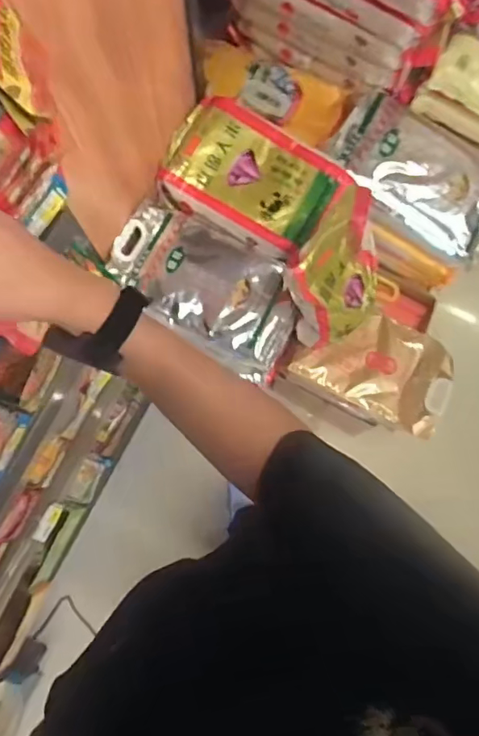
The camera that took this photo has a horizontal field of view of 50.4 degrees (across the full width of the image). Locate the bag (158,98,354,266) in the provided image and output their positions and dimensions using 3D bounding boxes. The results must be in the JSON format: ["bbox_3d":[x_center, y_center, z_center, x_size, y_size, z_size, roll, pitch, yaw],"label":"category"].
[{"bbox_3d":[0.032,-0.430,1.193,0.405,0.109,0.254,30,80,6],"label":"bag"}]

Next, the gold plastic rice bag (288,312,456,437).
[{"bbox_3d":[0.353,0.005,1.315,0.396,0.143,0.244,19,79,4],"label":"gold plastic rice bag"}]

